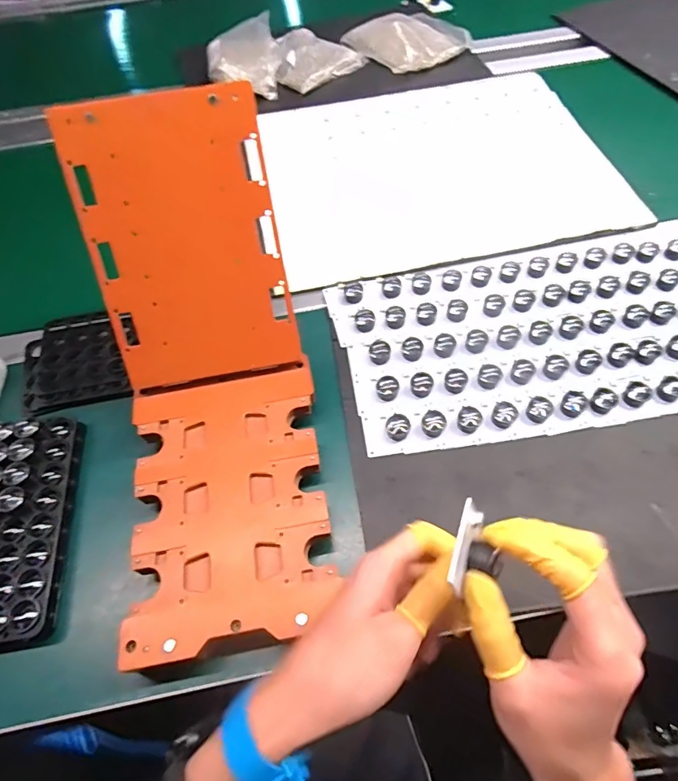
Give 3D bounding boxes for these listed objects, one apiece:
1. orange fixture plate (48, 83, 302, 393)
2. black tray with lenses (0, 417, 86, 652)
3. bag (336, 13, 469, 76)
[{"bbox_3d":[-0.131,-0.122,0.419,0.154,0.234,0.011,-13,23,-10],"label":"orange fixture plate"},{"bbox_3d":[-0.287,0.114,0.407,0.100,0.023,0.193,0,61,-16],"label":"black tray with lenses"},{"bbox_3d":[0.126,-0.608,0.824,0.183,0.031,0.155,-29,61,-15],"label":"bag"}]

